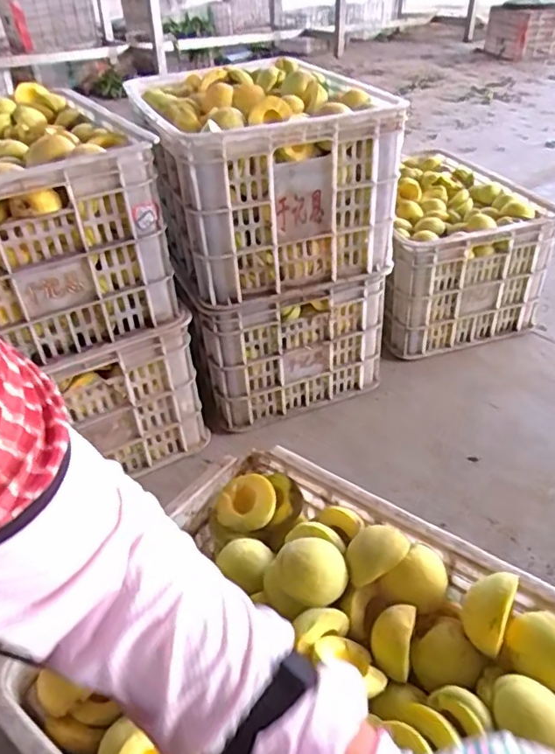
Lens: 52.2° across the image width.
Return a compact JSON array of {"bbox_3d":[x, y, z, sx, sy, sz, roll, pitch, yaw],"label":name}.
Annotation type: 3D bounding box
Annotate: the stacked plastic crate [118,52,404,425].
[{"bbox_3d":[-0.026,-0.252,1.088,0.342,0.537,0.406,-16,40,-14],"label":"stacked plastic crate"}]

